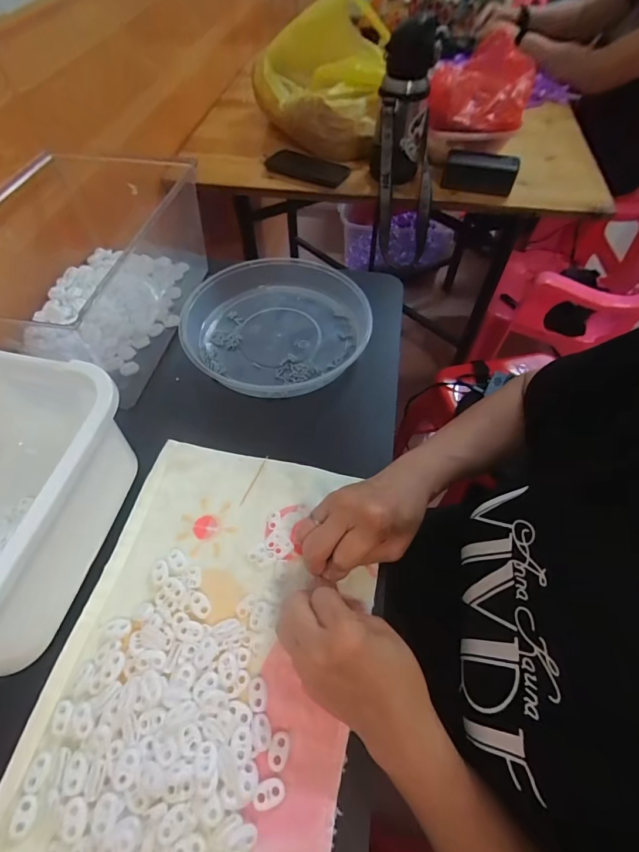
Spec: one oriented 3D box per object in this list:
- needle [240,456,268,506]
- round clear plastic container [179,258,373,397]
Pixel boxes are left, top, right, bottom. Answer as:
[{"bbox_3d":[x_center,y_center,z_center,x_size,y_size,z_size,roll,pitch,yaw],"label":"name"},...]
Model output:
[{"bbox_3d":[-0.066,0.054,0.406,0.004,0.004,0.060,19,59,12],"label":"needle"},{"bbox_3d":[-0.054,-0.133,0.515,0.235,0.034,0.210,-8,57,-5],"label":"round clear plastic container"}]

